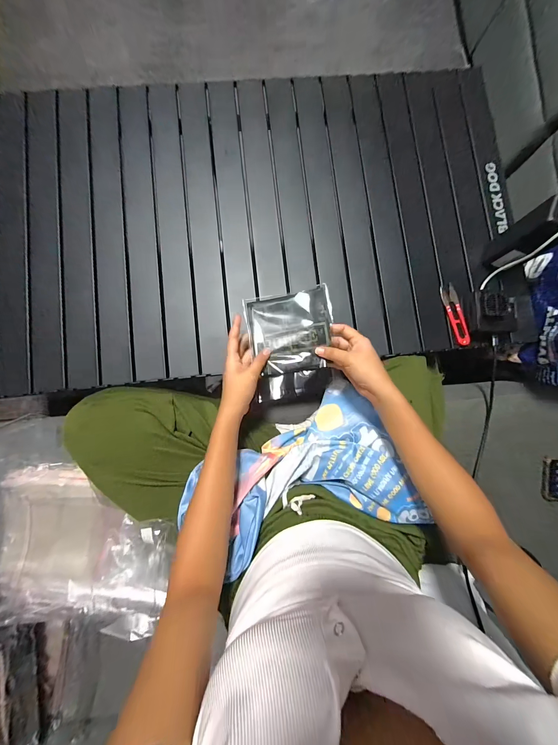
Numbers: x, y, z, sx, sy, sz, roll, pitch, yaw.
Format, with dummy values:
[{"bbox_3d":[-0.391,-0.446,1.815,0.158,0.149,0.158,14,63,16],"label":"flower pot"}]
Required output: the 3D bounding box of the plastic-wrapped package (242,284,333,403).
[{"bbox_3d":[0.023,-0.047,0.445,0.137,0.029,0.169,-10,85,-3],"label":"plastic-wrapped package"}]

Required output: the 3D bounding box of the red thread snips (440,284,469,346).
[{"bbox_3d":[0.336,-0.109,0.512,0.030,0.016,0.118,-14,85,-4],"label":"red thread snips"}]

